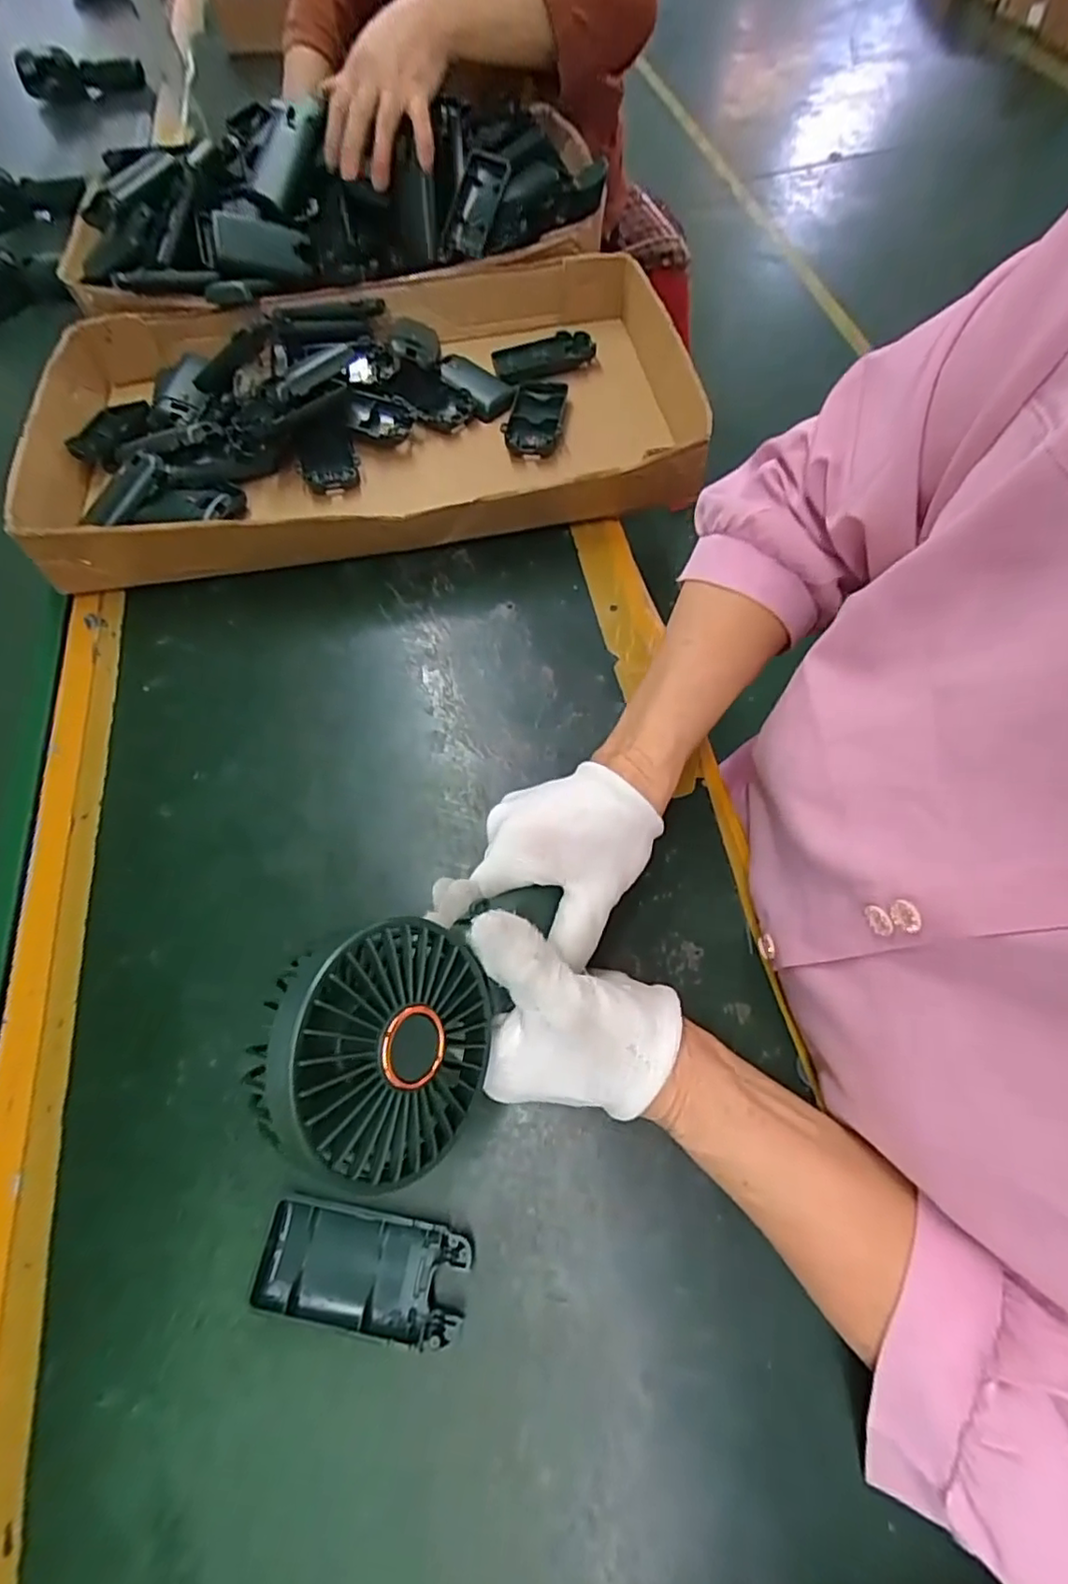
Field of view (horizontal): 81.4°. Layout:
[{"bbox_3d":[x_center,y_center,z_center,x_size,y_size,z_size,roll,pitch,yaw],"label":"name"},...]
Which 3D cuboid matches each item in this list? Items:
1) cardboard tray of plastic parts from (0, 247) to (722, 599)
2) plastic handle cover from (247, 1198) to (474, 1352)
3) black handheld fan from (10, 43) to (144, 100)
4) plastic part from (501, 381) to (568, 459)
[{"bbox_3d":[-0.146,-0.325,0.531,0.512,0.072,0.318,-11,64,-3],"label":"cardboard tray of plastic parts"},{"bbox_3d":[-0.078,0.216,0.279,0.093,0.013,0.042,6,64,5],"label":"plastic handle cover"},{"bbox_3d":[-0.732,-1.142,0.988,0.182,0.053,0.059,2,64,3],"label":"black handheld fan"},{"bbox_3d":[0.002,-0.331,0.549,0.048,0.015,0.096,4,64,4],"label":"plastic part"}]

